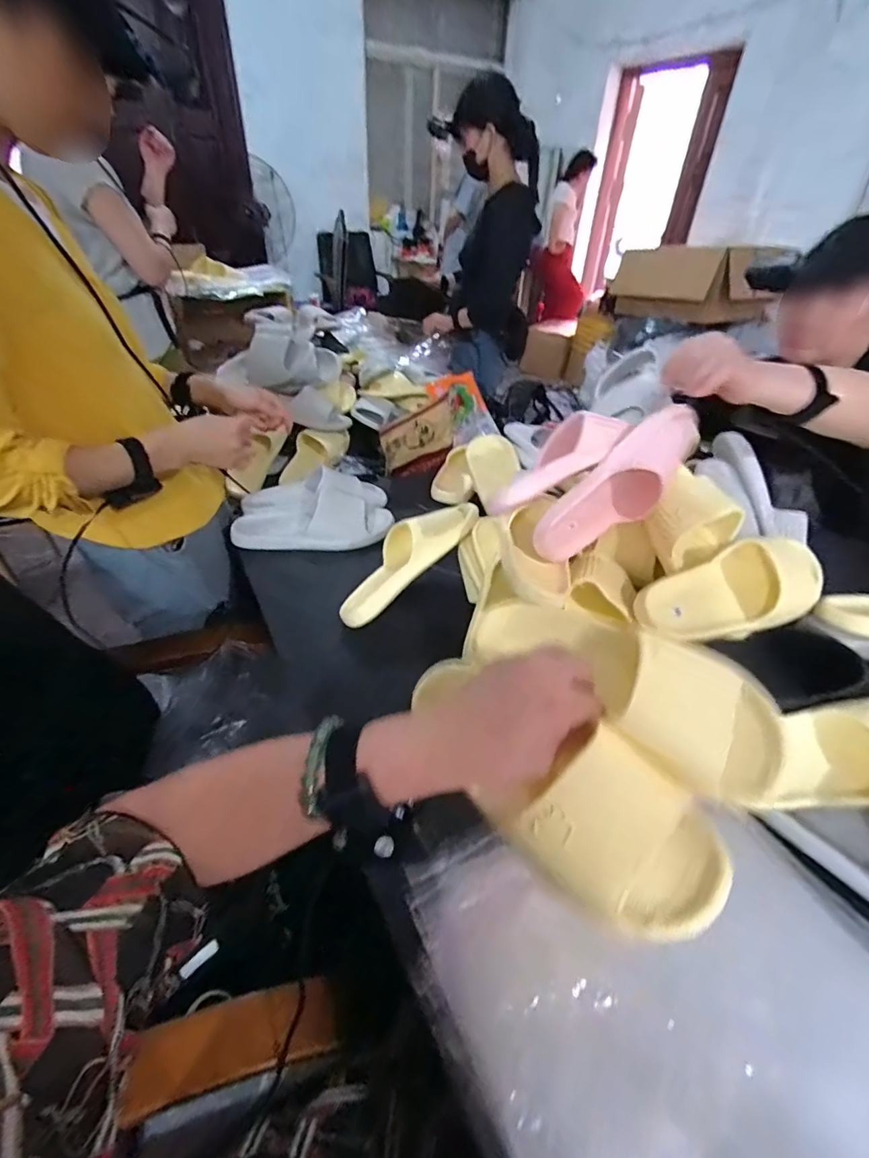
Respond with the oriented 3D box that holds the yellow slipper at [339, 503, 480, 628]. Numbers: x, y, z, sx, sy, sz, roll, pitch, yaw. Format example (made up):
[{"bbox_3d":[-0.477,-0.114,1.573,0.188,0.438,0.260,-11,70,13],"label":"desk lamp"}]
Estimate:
[{"bbox_3d":[-0.044,-0.035,0.701,0.251,0.070,0.091,-45,55,-14],"label":"yellow slipper"}]

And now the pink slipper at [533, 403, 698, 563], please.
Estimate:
[{"bbox_3d":[0.224,-0.108,0.575,0.239,0.070,0.073,-42,50,0],"label":"pink slipper"}]

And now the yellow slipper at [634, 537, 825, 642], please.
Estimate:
[{"bbox_3d":[0.353,0.011,0.573,0.240,0.063,0.087,-10,41,-15],"label":"yellow slipper"}]

